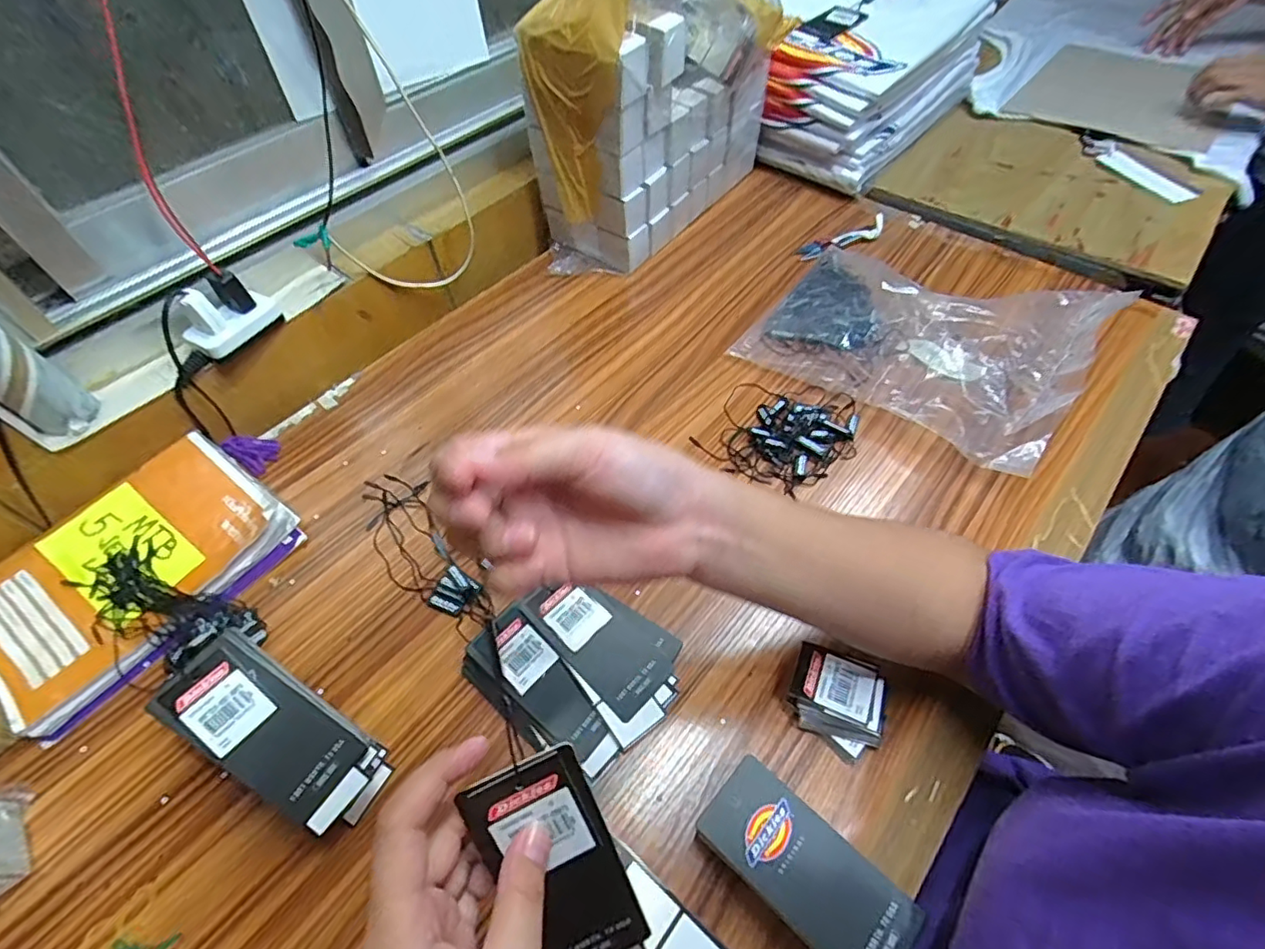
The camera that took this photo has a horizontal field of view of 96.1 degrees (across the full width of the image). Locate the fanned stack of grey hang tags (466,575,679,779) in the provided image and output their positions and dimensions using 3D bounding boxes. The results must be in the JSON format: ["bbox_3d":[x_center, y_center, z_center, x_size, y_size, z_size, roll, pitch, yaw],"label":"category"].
[{"bbox_3d":[-0.038,0.130,0.387,0.127,0.022,0.103,26,59,18],"label":"fanned stack of grey hang tags"}]

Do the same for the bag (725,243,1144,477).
[{"bbox_3d":[0.260,-0.133,0.527,0.270,0.088,0.169,34,62,22],"label":"bag"}]

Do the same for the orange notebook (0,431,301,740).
[{"bbox_3d":[-0.386,0.071,0.440,0.142,0.025,0.205,30,61,20],"label":"orange notebook"}]

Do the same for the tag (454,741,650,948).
[{"bbox_3d":[-0.026,0.173,0.241,0.048,0.127,0.006,-23,16,-8],"label":"tag"}]

